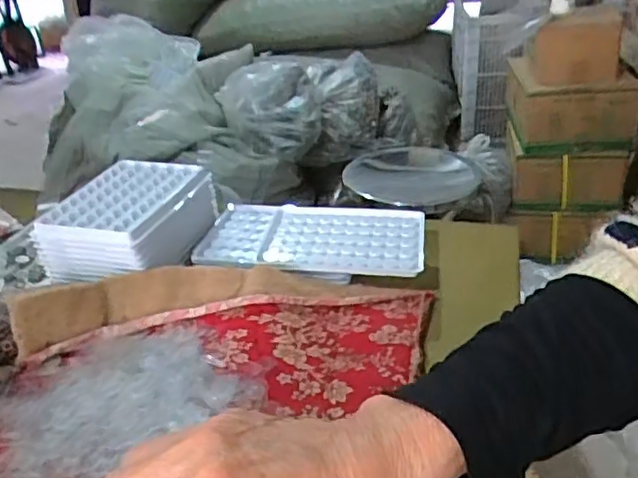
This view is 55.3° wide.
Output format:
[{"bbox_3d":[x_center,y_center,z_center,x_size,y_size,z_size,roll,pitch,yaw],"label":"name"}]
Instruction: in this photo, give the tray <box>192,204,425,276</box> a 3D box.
[{"bbox_3d":[-0.007,0.001,0.509,0.184,0.023,0.103,4,30,13],"label":"tray"}]

